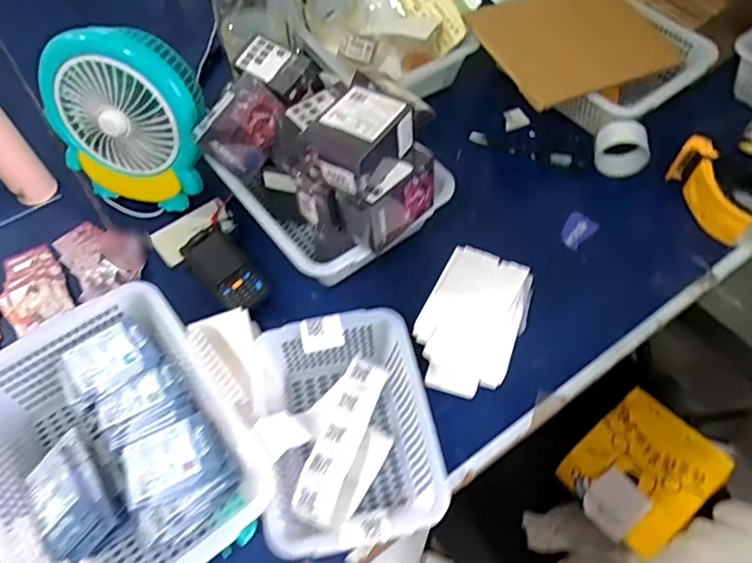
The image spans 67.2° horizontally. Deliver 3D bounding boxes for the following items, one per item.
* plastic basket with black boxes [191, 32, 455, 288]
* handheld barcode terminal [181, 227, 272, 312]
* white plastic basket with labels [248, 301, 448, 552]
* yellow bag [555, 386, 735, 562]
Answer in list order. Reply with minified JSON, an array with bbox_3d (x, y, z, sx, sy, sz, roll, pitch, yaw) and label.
[{"bbox_3d":[-0.088,-0.181,0.819,0.344,0.251,0.250,40,66,22],"label":"plastic basket with black boxes"},{"bbox_3d":[-0.228,-0.013,0.855,0.074,0.025,0.156,-34,64,-19],"label":"handheld barcode terminal"},{"bbox_3d":[-0.038,0.177,0.690,0.192,0.082,0.267,-10,59,-6],"label":"white plastic basket with labels"},{"bbox_3d":[0.429,0.302,0.918,0.225,0.062,0.185,-33,63,-18],"label":"yellow bag"}]

